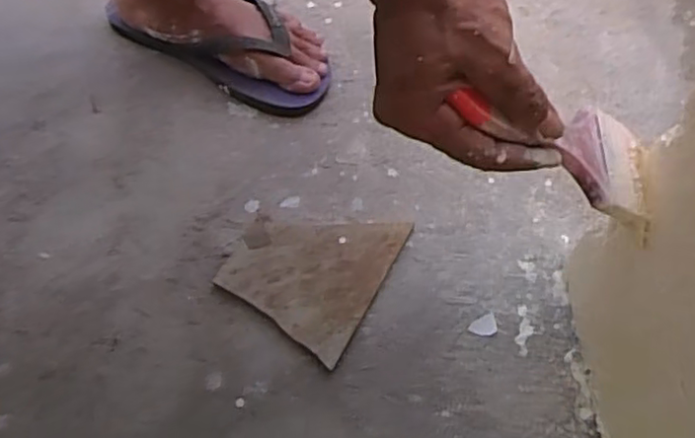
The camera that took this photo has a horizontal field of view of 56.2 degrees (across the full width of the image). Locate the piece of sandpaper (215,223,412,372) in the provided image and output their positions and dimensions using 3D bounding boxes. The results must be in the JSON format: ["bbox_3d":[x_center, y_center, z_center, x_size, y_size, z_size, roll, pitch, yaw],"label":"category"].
[{"bbox_3d":[-0.034,0.039,0.572,0.128,0.013,0.137,25,61,14],"label":"piece of sandpaper"}]

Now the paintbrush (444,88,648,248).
[{"bbox_3d":[0.118,-0.041,0.366,0.161,0.022,0.065,14,52,-32],"label":"paintbrush"}]

